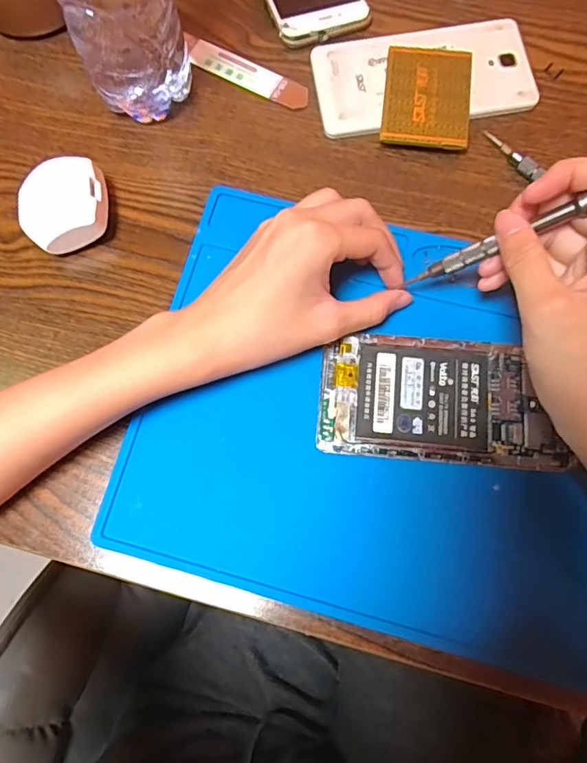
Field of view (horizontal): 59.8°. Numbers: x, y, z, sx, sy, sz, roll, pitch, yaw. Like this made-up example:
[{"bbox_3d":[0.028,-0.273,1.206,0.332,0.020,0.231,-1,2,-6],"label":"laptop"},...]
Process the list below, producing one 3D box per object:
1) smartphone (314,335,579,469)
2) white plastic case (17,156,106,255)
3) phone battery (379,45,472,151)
[{"bbox_3d":[0.082,0.010,0.287,0.132,0.005,0.069,4,76,3],"label":"smartphone"},{"bbox_3d":[-0.141,-0.106,0.315,0.052,0.029,0.049,-12,75,-1],"label":"white plastic case"},{"bbox_3d":[0.088,-0.188,0.334,0.055,0.005,0.076,8,76,1],"label":"phone battery"}]

